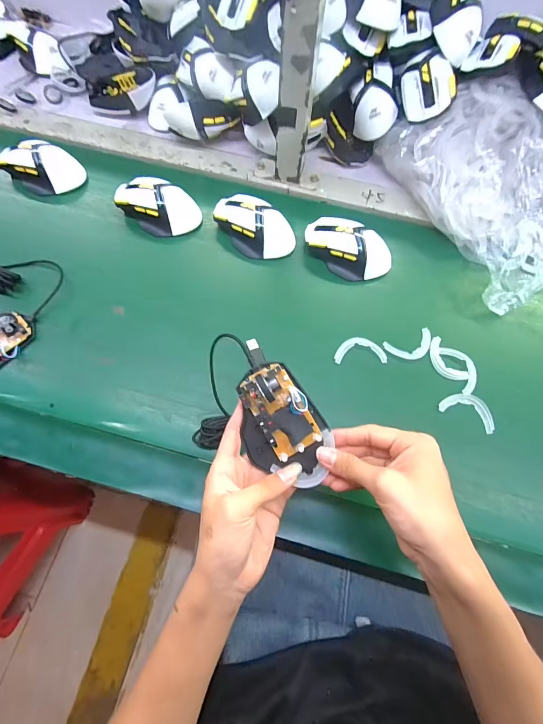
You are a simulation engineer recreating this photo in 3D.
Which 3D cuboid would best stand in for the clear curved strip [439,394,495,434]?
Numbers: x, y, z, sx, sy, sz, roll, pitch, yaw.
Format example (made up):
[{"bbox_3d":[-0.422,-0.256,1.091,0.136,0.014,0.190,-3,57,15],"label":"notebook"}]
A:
[{"bbox_3d":[0.234,0.056,0.401,0.063,0.005,0.033,26,69,7],"label":"clear curved strip"}]

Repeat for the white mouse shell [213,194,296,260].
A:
[{"bbox_3d":[-0.027,-0.191,0.467,0.124,0.037,0.075,38,71,11],"label":"white mouse shell"}]

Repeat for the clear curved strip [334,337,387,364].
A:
[{"bbox_3d":[0.110,-0.014,0.423,0.063,0.010,0.033,-1,69,-4],"label":"clear curved strip"}]

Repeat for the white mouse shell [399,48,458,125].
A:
[{"bbox_3d":[0.210,-0.368,0.458,0.063,0.021,0.079,-13,92,31],"label":"white mouse shell"}]

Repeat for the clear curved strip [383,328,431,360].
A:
[{"bbox_3d":[0.178,-0.019,0.431,0.065,0.005,0.034,-19,71,-11],"label":"clear curved strip"}]

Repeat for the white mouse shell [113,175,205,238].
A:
[{"bbox_3d":[-0.163,-0.219,0.471,0.125,0.036,0.067,26,69,7],"label":"white mouse shell"}]

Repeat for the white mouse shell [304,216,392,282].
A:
[{"bbox_3d":[0.102,-0.154,0.458,0.118,0.036,0.062,29,70,8],"label":"white mouse shell"}]

